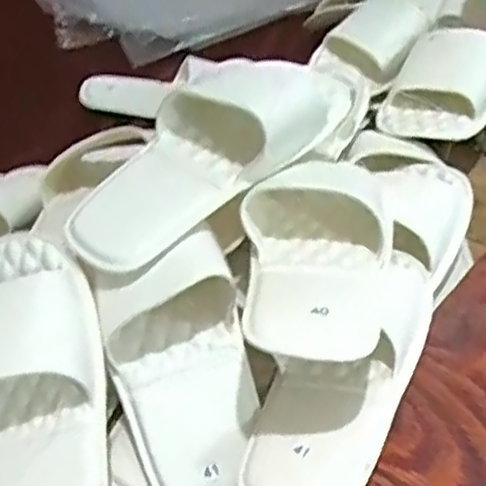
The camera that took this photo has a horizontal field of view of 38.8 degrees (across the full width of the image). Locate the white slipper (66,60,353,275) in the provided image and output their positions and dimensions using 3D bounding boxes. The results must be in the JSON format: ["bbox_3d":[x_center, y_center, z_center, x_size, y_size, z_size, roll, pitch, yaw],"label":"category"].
[{"bbox_3d":[-0.023,-0.072,0.496,0.242,0.067,0.101,-39,50,-17],"label":"white slipper"}]

